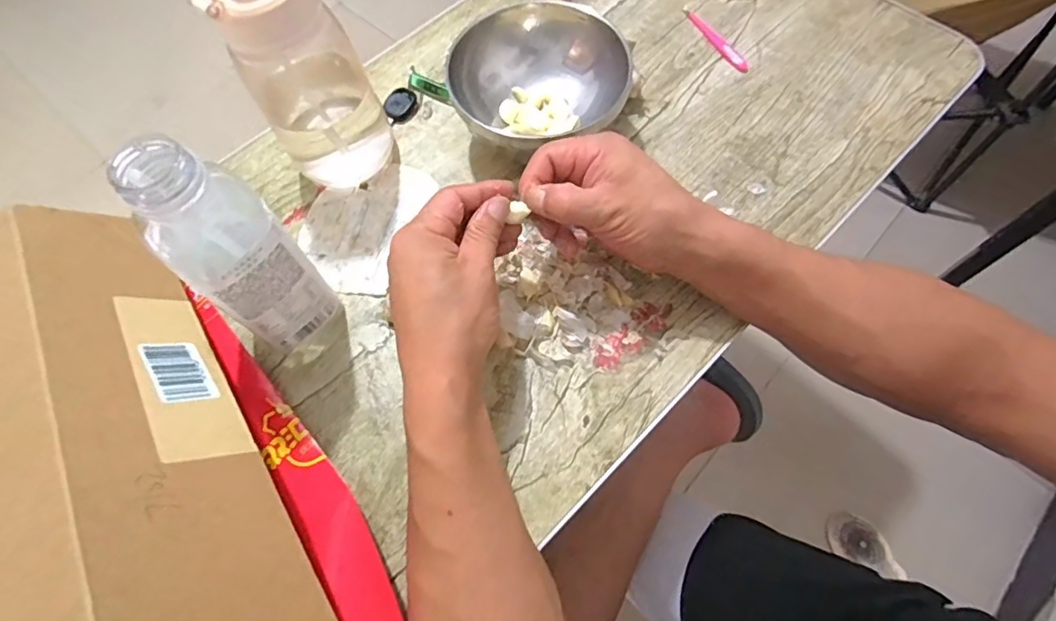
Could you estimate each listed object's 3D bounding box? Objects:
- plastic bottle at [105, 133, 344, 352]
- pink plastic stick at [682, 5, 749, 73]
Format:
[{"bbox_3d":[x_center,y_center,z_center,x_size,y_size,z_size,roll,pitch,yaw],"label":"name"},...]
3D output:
[{"bbox_3d":[-0.175,-0.030,0.339,0.052,0.175,0.058,40,73,18],"label":"plastic bottle"},{"bbox_3d":[0.179,-0.264,0.531,0.016,0.005,0.101,-26,67,-9],"label":"pink plastic stick"}]

